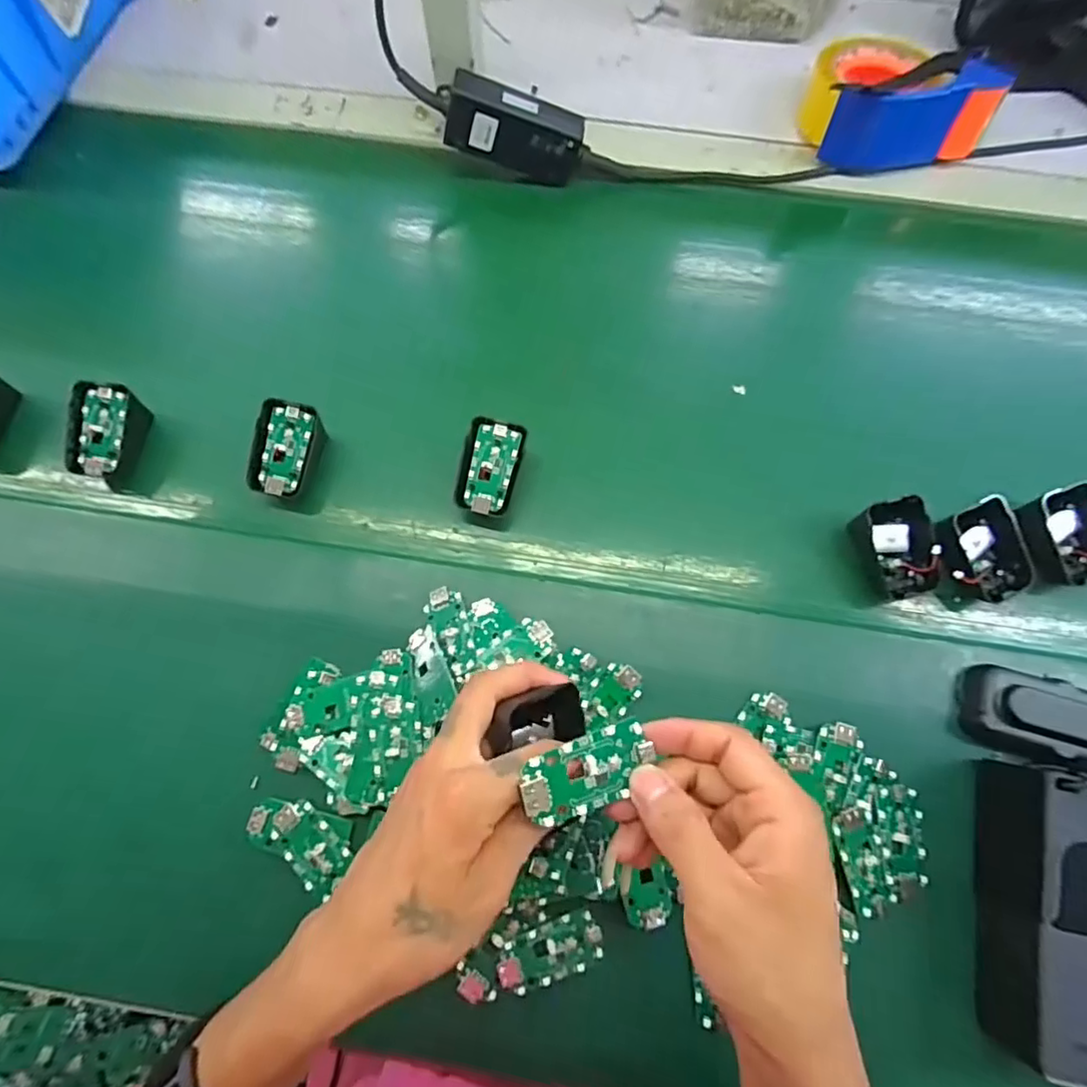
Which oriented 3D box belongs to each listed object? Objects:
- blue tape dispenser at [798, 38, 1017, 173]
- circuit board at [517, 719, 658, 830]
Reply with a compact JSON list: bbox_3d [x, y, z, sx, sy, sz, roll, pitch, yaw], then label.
[{"bbox_3d":[0.311,-0.401,0.536,0.141,0.069,0.105,1,71,0],"label":"blue tape dispenser"},{"bbox_3d":[0.020,0.100,0.259,0.060,0.006,0.031,-11,85,-22],"label":"circuit board"}]

